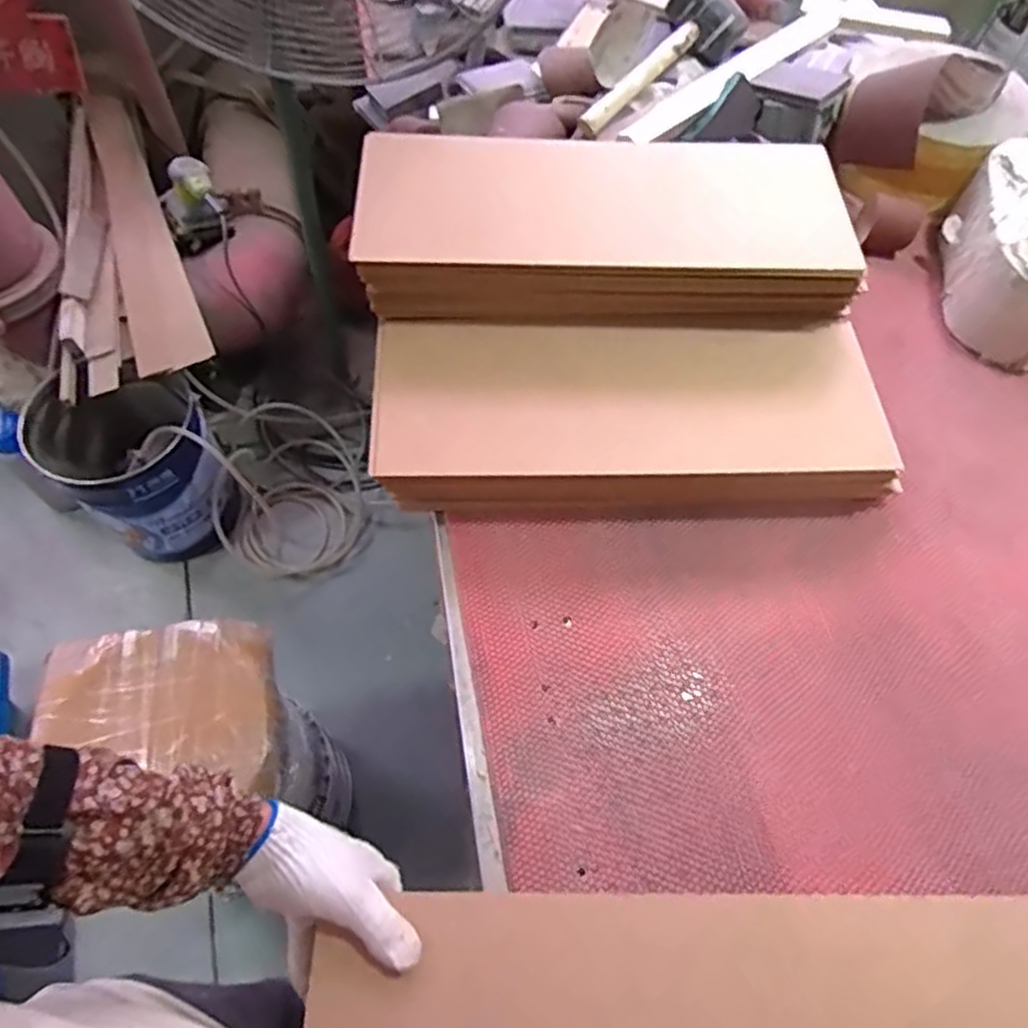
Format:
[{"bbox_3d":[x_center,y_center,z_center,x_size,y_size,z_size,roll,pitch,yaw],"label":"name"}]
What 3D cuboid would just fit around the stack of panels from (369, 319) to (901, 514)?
[{"bbox_3d":[0.126,-0.109,0.777,0.544,0.077,0.204,0,61,-3],"label":"stack of panels"}]

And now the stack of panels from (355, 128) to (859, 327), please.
[{"bbox_3d":[0.105,-0.334,0.808,0.547,0.092,0.215,1,61,-2],"label":"stack of panels"}]

